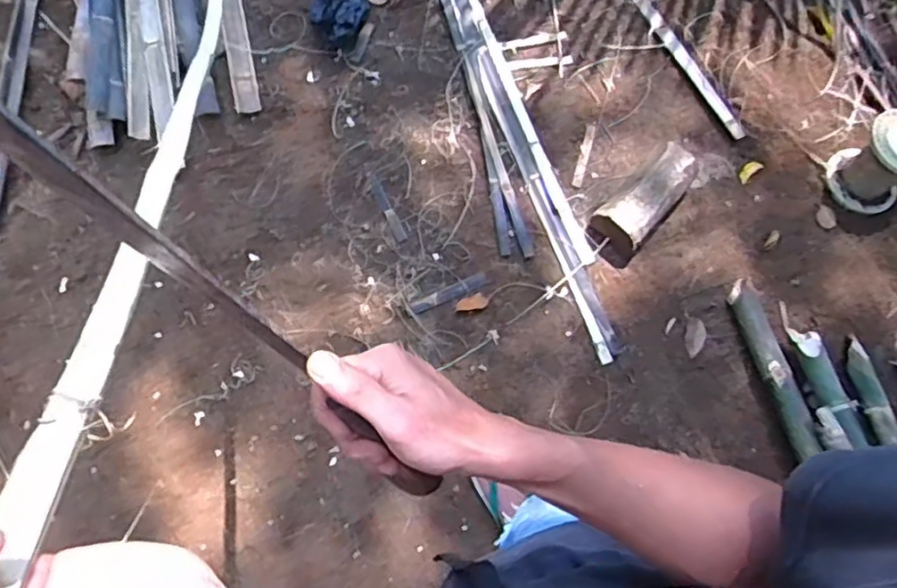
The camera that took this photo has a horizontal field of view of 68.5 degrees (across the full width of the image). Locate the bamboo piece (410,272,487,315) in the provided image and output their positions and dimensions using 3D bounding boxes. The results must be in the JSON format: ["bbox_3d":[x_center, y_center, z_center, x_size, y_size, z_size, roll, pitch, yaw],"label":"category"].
[{"bbox_3d":[-0.001,-0.001,1.638,0.202,0.020,0.034,-22,73,-13],"label":"bamboo piece"}]

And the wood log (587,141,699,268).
[{"bbox_3d":[0.503,-0.246,1.684,0.143,0.113,0.355,40,75,12],"label":"wood log"}]

